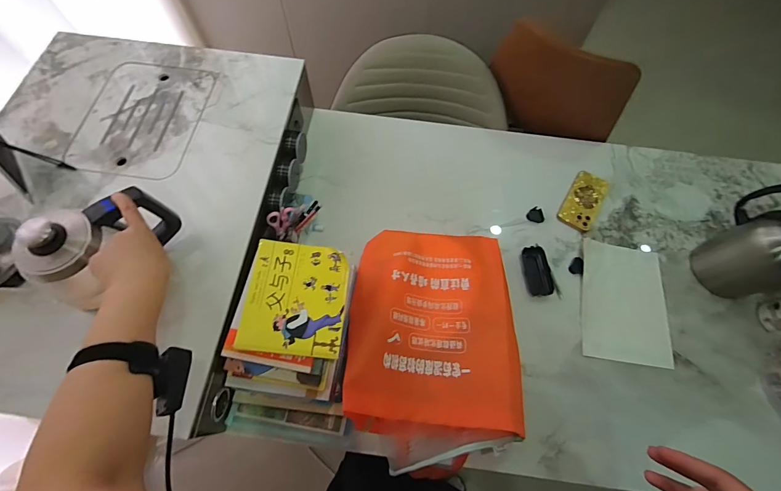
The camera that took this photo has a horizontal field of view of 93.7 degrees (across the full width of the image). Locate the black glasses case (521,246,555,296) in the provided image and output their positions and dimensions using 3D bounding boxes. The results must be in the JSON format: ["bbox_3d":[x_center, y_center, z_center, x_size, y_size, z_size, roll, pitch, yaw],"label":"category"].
[{"bbox_3d":[0.327,0.055,0.813,0.054,0.019,0.111,-4,67,-4],"label":"black glasses case"}]

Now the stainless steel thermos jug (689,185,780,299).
[{"bbox_3d":[0.761,-0.006,0.753,0.151,0.244,0.183,-24,70,-12],"label":"stainless steel thermos jug"}]

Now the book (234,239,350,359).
[{"bbox_3d":[-0.159,0.085,0.613,0.167,0.013,0.183,6,67,0],"label":"book"}]

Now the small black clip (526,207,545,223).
[{"bbox_3d":[0.345,-0.072,0.872,0.037,0.008,0.038,-5,67,-4],"label":"small black clip"}]

